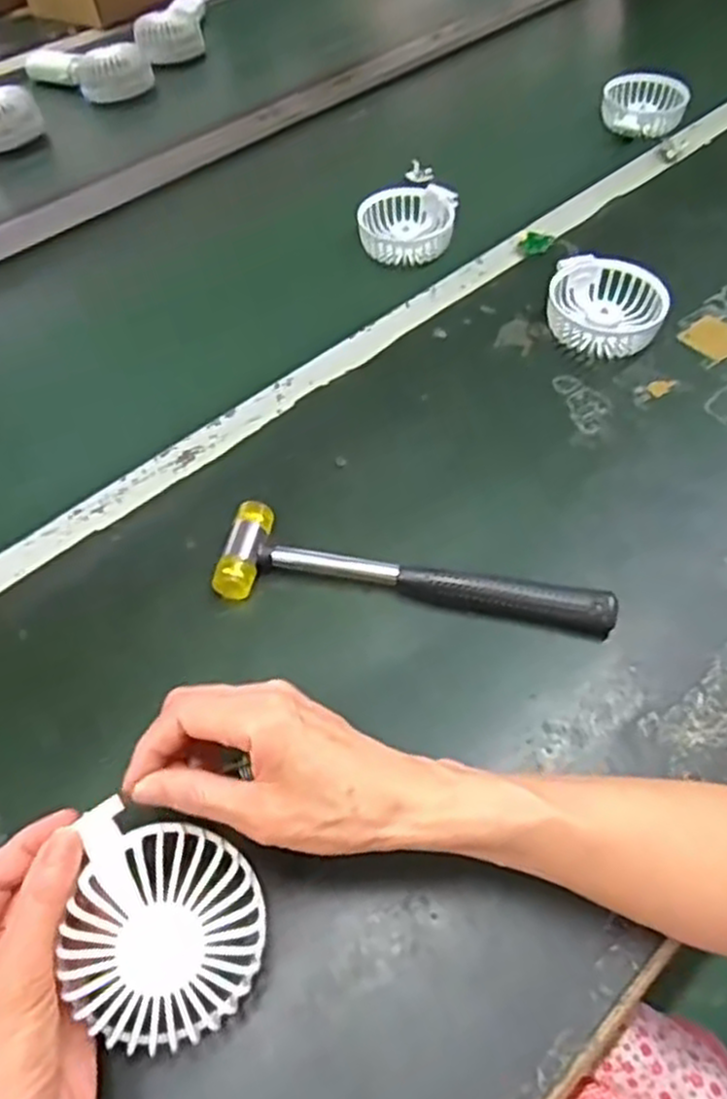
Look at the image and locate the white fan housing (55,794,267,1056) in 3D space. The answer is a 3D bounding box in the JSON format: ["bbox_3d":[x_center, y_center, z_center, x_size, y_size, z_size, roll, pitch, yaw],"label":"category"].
[{"bbox_3d":[-0.086,0.162,0.337,0.080,0.037,0.095,-2,73,-19],"label":"white fan housing"}]

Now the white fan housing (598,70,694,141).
[{"bbox_3d":[0.310,-0.493,0.865,0.099,0.040,0.091,19,57,13],"label":"white fan housing"}]

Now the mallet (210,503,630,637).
[{"bbox_3d":[0.032,0.016,0.479,0.239,0.023,0.059,8,56,5],"label":"mallet"}]

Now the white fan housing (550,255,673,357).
[{"bbox_3d":[0.195,-0.198,0.624,0.088,0.034,0.094,3,55,2],"label":"white fan housing"}]

